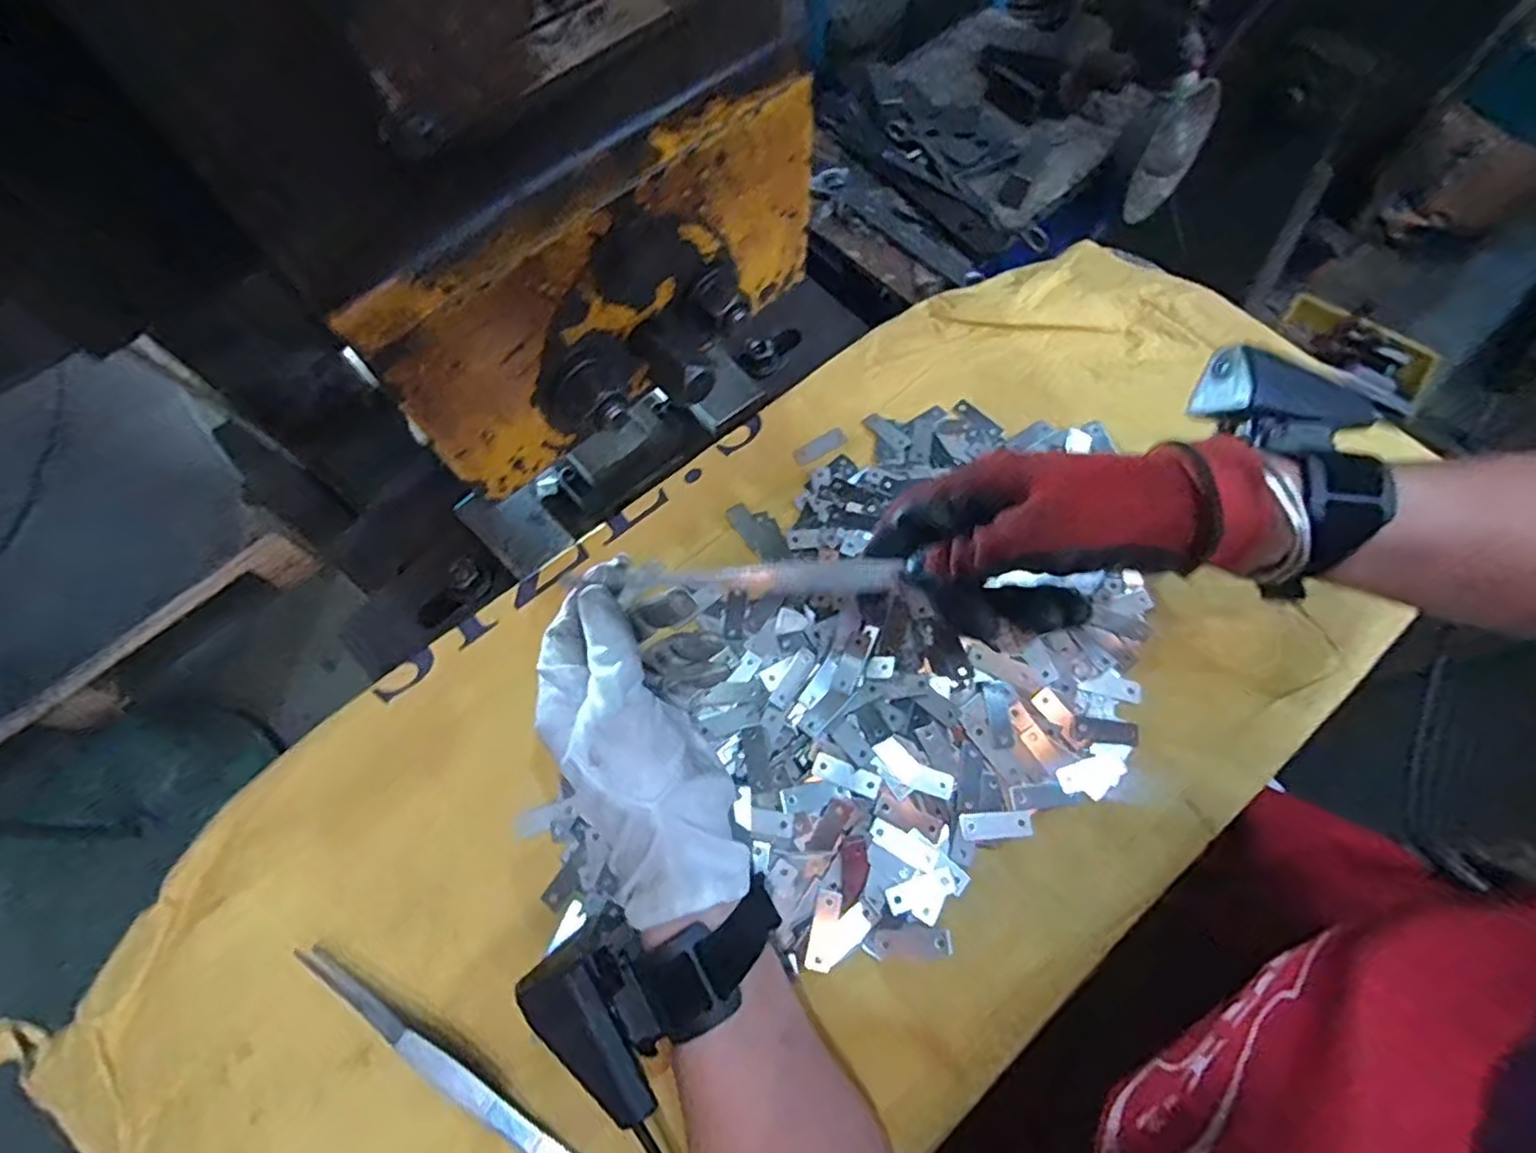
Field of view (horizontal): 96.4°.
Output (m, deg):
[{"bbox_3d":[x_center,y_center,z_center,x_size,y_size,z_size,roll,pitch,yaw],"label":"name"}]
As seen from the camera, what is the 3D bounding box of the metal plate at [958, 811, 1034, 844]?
[{"bbox_3d":[0.116,0.126,0.346,0.036,0.004,0.013,-4,67,1],"label":"metal plate"}]

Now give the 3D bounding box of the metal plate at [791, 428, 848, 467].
[{"bbox_3d":[0.034,-0.085,0.450,0.036,0.004,0.013,-31,82,-4],"label":"metal plate"}]

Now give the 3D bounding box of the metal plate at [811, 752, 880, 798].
[{"bbox_3d":[0.040,0.101,0.349,0.034,0.004,0.013,20,70,10],"label":"metal plate"}]

